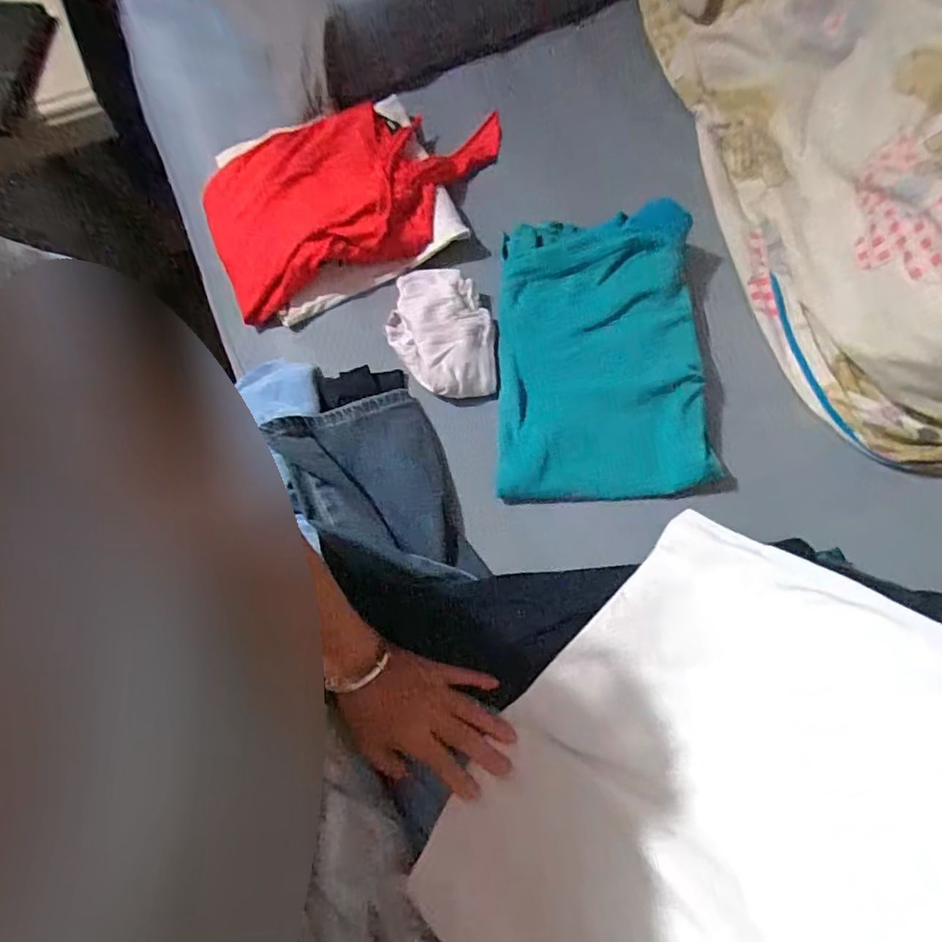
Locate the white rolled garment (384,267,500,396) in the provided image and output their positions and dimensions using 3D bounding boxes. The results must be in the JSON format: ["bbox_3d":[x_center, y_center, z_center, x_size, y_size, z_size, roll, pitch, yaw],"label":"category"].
[{"bbox_3d":[-0.034,-0.154,0.618,0.106,0.026,0.158,-9,71,-4],"label":"white rolled garment"}]

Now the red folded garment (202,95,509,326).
[{"bbox_3d":[-0.131,-0.324,0.676,0.346,0.101,0.206,-23,73,-8],"label":"red folded garment"}]

